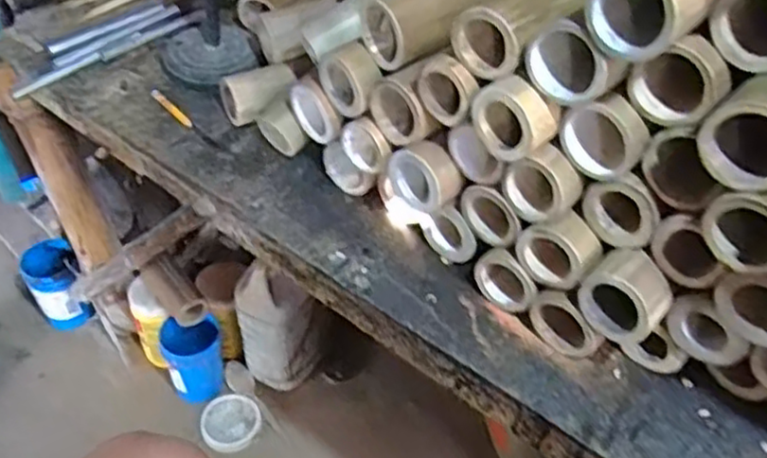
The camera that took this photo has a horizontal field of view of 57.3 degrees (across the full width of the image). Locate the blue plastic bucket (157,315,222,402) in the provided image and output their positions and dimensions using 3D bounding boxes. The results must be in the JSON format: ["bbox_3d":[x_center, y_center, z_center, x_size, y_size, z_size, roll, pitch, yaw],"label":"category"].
[{"bbox_3d":[-0.287,0.198,1.069,0.084,0.137,0.079,3,43,-2],"label":"blue plastic bucket"}]

